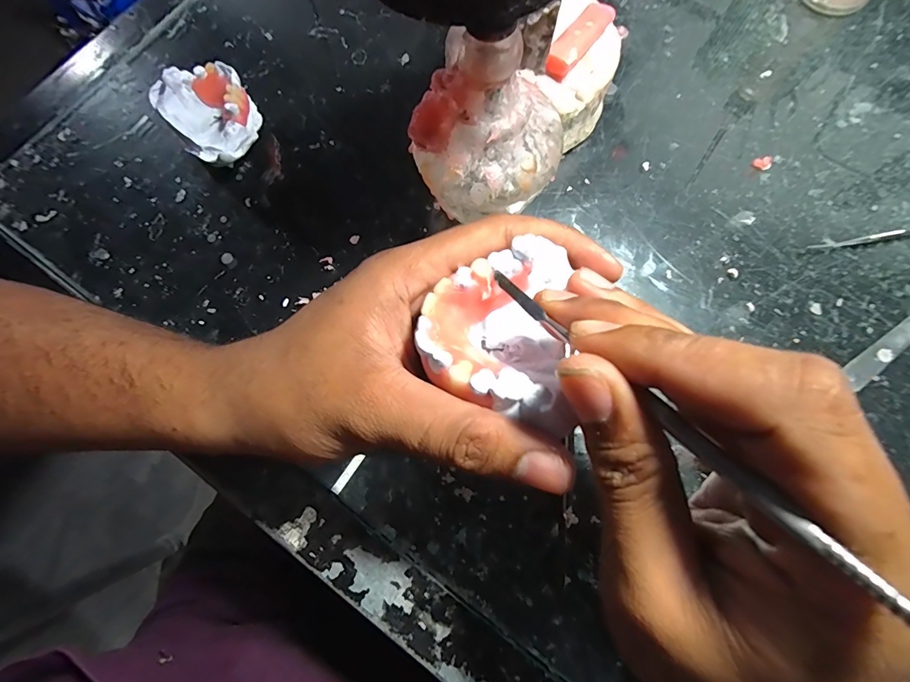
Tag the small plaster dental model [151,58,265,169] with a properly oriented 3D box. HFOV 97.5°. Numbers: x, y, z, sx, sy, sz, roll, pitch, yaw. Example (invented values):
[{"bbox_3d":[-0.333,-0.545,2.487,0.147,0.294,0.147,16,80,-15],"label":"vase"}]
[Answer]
[{"bbox_3d":[-0.146,-0.137,0.245,0.048,0.030,0.066,-38,78,-8],"label":"small plaster dental model"}]

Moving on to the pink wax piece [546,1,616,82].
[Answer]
[{"bbox_3d":[0.068,-0.163,0.216,0.014,0.012,0.047,38,79,10],"label":"pink wax piece"}]

